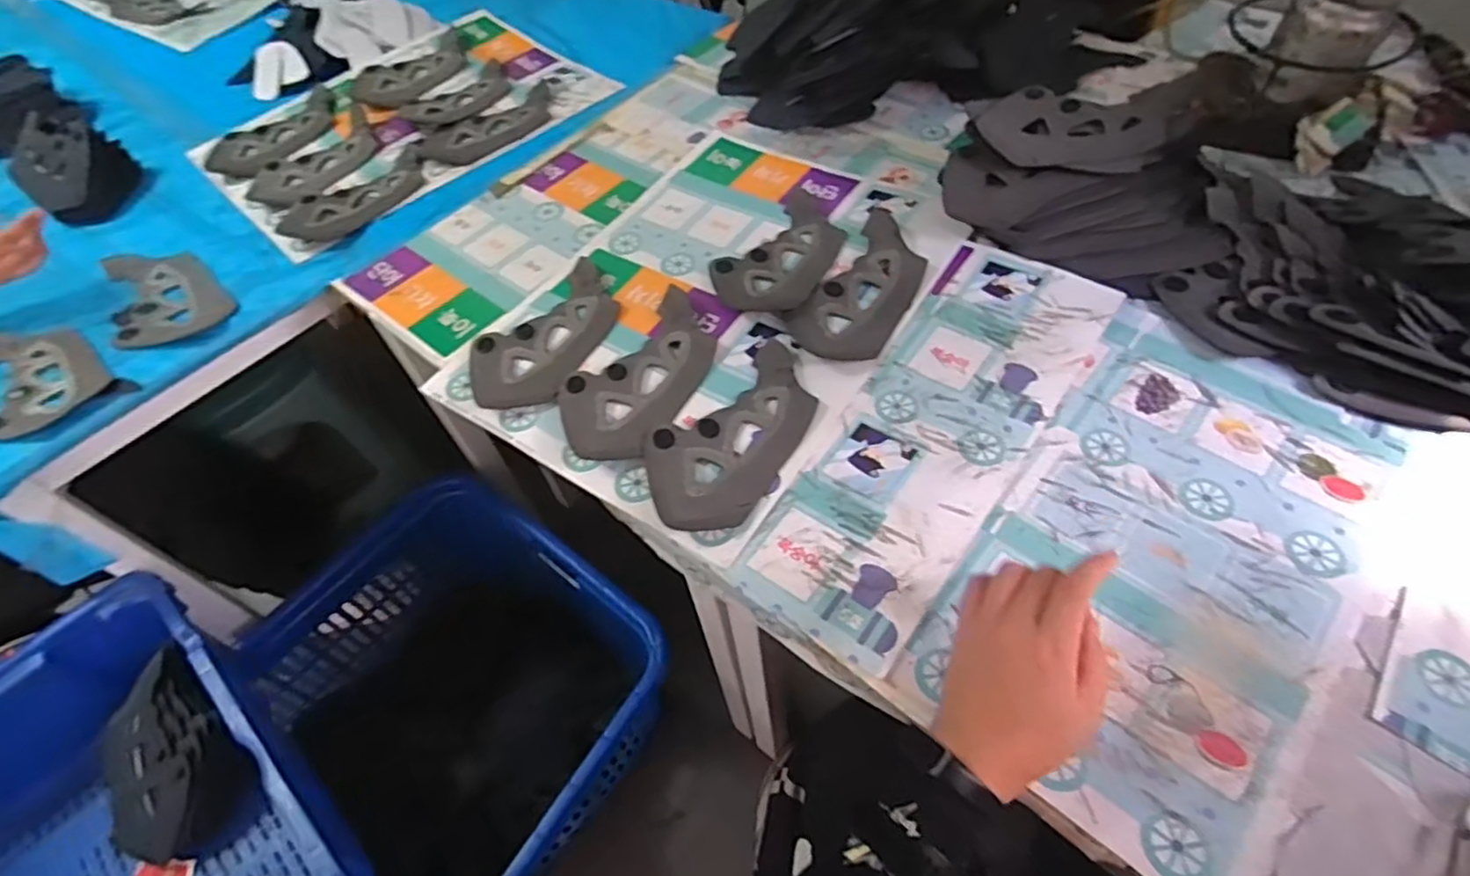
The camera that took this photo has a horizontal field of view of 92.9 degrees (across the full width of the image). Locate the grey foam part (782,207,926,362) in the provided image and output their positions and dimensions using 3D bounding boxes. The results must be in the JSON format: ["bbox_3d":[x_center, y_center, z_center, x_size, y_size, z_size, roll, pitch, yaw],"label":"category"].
[{"bbox_3d":[0.142,-0.169,0.745,0.104,0.019,0.229,25,59,21],"label":"grey foam part"}]

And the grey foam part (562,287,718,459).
[{"bbox_3d":[-0.092,-0.067,0.691,0.111,0.021,0.219,25,59,21],"label":"grey foam part"}]

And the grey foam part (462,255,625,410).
[{"bbox_3d":[-0.197,-0.113,0.741,0.126,0.021,0.218,25,59,21],"label":"grey foam part"}]

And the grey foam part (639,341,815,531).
[{"bbox_3d":[-0.002,-0.009,0.642,0.117,0.013,0.218,24,58,21],"label":"grey foam part"}]

